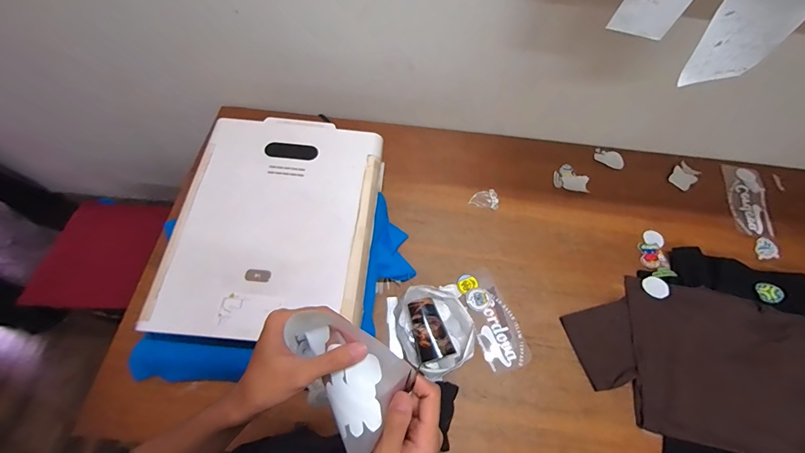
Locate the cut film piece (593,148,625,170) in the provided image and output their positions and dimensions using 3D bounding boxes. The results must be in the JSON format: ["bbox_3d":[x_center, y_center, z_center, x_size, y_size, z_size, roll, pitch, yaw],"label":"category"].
[{"bbox_3d":[0.644,-0.213,1.071,0.088,0.005,0.070,26,65,17],"label":"cut film piece"}]

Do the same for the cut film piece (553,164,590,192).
[{"bbox_3d":[0.503,-0.145,1.026,0.099,0.012,0.087,15,63,5],"label":"cut film piece"}]

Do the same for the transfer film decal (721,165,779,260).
[{"bbox_3d":[1.035,-0.049,1.017,0.111,0.010,0.311,11,62,3],"label":"transfer film decal"}]

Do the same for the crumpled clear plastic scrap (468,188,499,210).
[{"bbox_3d":[0.233,-0.081,0.984,0.080,0.007,0.065,7,62,0],"label":"crumpled clear plastic scrap"}]

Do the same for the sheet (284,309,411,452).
[{"bbox_3d":[-0.064,0.143,0.321,0.125,0.053,0.105,34,92,9],"label":"sheet"}]

